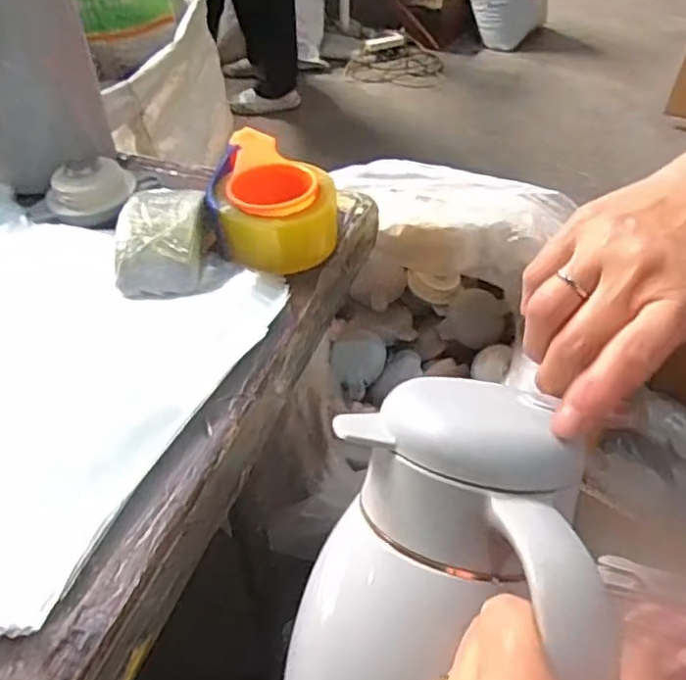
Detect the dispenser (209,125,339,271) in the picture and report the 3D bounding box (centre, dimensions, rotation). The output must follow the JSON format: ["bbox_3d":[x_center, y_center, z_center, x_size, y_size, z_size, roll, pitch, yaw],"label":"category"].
[{"bbox_3d":[-0.062,-0.133,0.603,0.109,0.058,0.159,-2,42,-2],"label":"dispenser"}]

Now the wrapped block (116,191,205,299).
[{"bbox_3d":[-0.153,-0.082,0.554,0.069,0.052,0.080,-2,42,-3],"label":"wrapped block"}]

